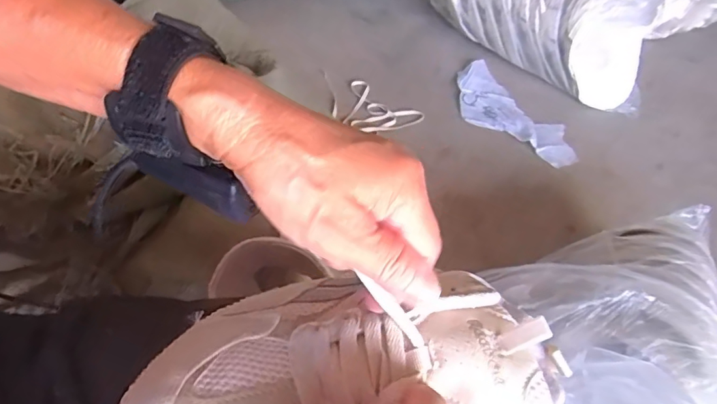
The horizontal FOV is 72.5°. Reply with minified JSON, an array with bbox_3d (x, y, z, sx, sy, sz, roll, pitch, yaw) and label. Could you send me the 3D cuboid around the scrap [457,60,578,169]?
[{"bbox_3d":[0.288,-0.167,0.934,0.112,0.028,0.307,-28,56,-20],"label":"scrap"}]

